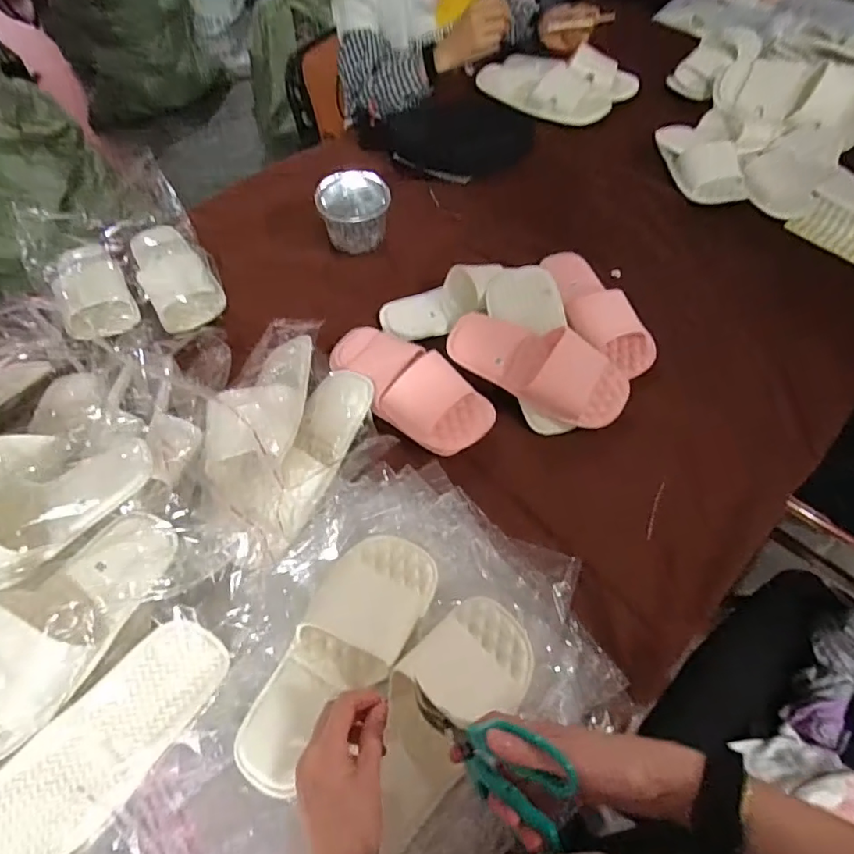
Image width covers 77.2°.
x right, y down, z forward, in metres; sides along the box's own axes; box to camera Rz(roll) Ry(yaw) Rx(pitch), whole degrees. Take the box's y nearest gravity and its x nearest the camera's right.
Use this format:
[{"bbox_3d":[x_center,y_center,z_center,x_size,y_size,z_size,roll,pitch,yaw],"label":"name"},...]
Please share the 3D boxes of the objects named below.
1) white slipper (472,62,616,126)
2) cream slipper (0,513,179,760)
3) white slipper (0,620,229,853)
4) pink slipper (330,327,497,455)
[{"bbox_3d":[0.226,-0.676,1.072,0.274,0.051,0.136,34,65,19],"label":"white slipper"},{"bbox_3d":[-0.319,0.164,0.448,0.103,0.063,0.230,24,62,14],"label":"cream slipper"},{"bbox_3d":[-0.281,0.275,0.462,0.240,0.098,0.042,-42,23,-18],"label":"white slipper"},{"bbox_3d":[-0.029,-0.059,0.697,0.109,0.051,0.246,-36,65,-19],"label":"pink slipper"}]

